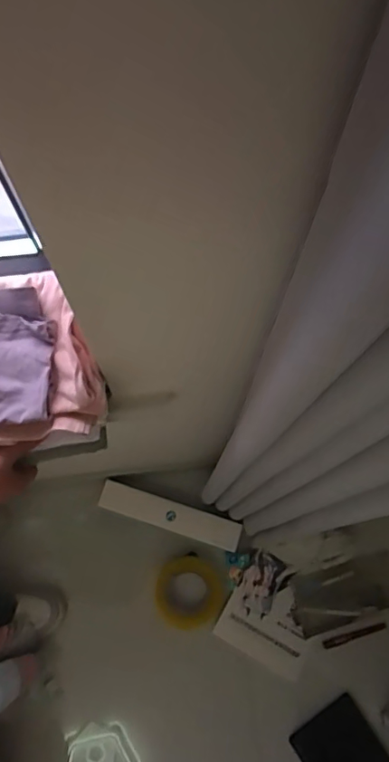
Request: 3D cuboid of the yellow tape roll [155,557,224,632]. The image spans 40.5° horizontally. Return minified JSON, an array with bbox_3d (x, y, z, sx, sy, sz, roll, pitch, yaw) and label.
[{"bbox_3d":[-0.014,0.459,1.139,0.143,0.043,0.144,0,73,0],"label":"yellow tape roll"}]

